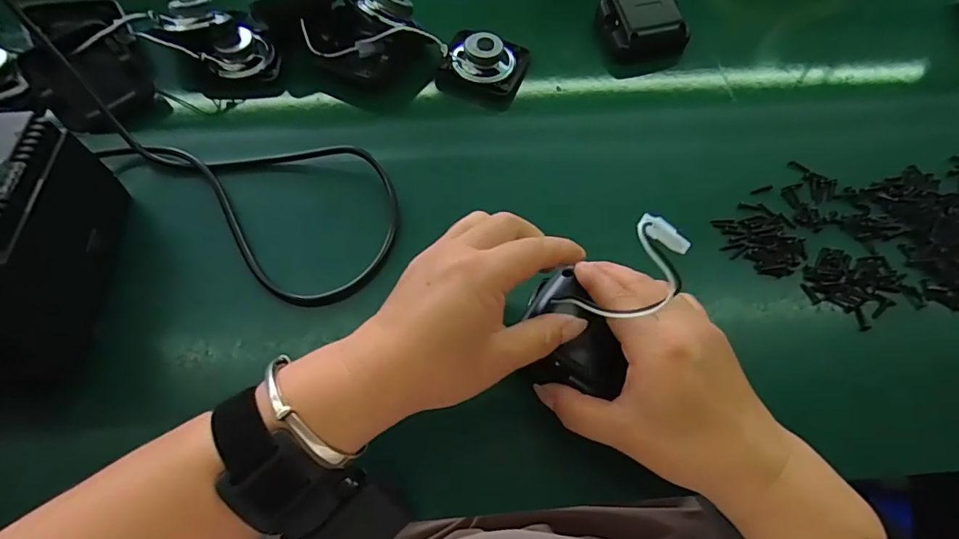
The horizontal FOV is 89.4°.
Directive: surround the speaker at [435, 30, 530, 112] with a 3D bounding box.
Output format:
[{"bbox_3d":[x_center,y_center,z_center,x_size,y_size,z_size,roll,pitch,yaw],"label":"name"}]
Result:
[{"bbox_3d":[0.004,-0.180,0.427,0.071,0.036,0.064,22,65,8],"label":"speaker"}]

